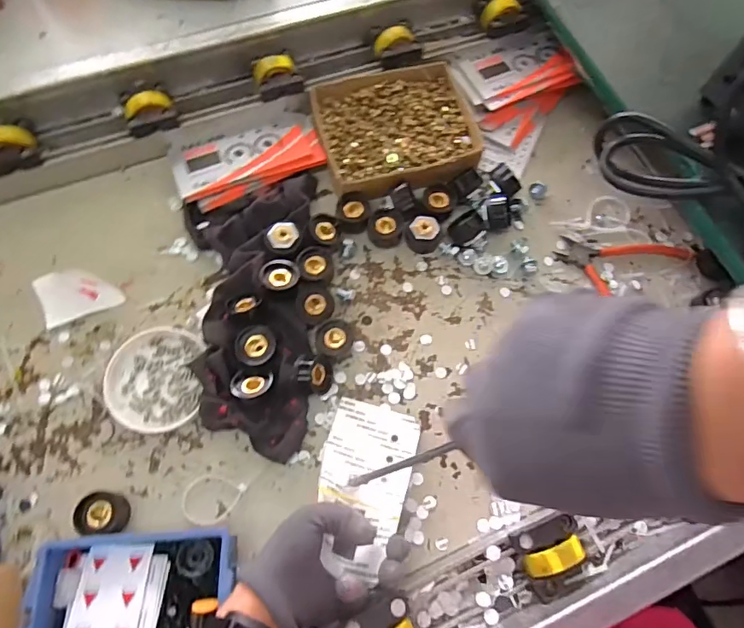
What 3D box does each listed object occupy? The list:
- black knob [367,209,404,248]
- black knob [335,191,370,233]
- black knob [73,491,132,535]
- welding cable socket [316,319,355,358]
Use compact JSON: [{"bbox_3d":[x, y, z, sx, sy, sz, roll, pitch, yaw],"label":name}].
[{"bbox_3d":[0.014,-0.091,0.526,0.037,0.029,0.033,10,73,1],"label":"black knob"},{"bbox_3d":[-0.020,-0.112,0.533,0.035,0.025,0.040,1,73,-2],"label":"black knob"},{"bbox_3d":[-0.230,0.170,0.417,0.040,0.030,0.032,-2,73,-3],"label":"black knob"},{"bbox_3d":[-0.037,0.026,0.478,0.035,0.030,0.033,1,73,-2],"label":"welding cable socket"}]

